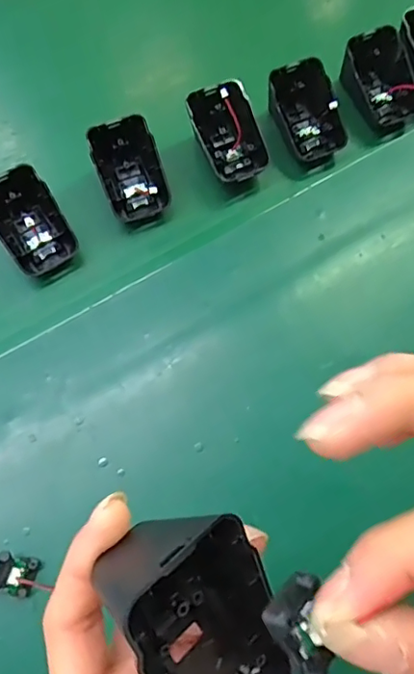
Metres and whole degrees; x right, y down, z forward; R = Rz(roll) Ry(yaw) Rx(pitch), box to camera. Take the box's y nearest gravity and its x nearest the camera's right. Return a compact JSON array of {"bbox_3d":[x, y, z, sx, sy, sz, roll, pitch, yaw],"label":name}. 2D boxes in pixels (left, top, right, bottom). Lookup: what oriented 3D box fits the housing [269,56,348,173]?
[{"bbox_3d":[0.074,-0.166,0.406,0.050,0.034,0.068,-28,72,-11],"label":"housing"}]

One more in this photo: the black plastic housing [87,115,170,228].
[{"bbox_3d":[-0.055,-0.116,0.389,0.046,0.024,0.072,-20,102,-8],"label":"black plastic housing"}]

